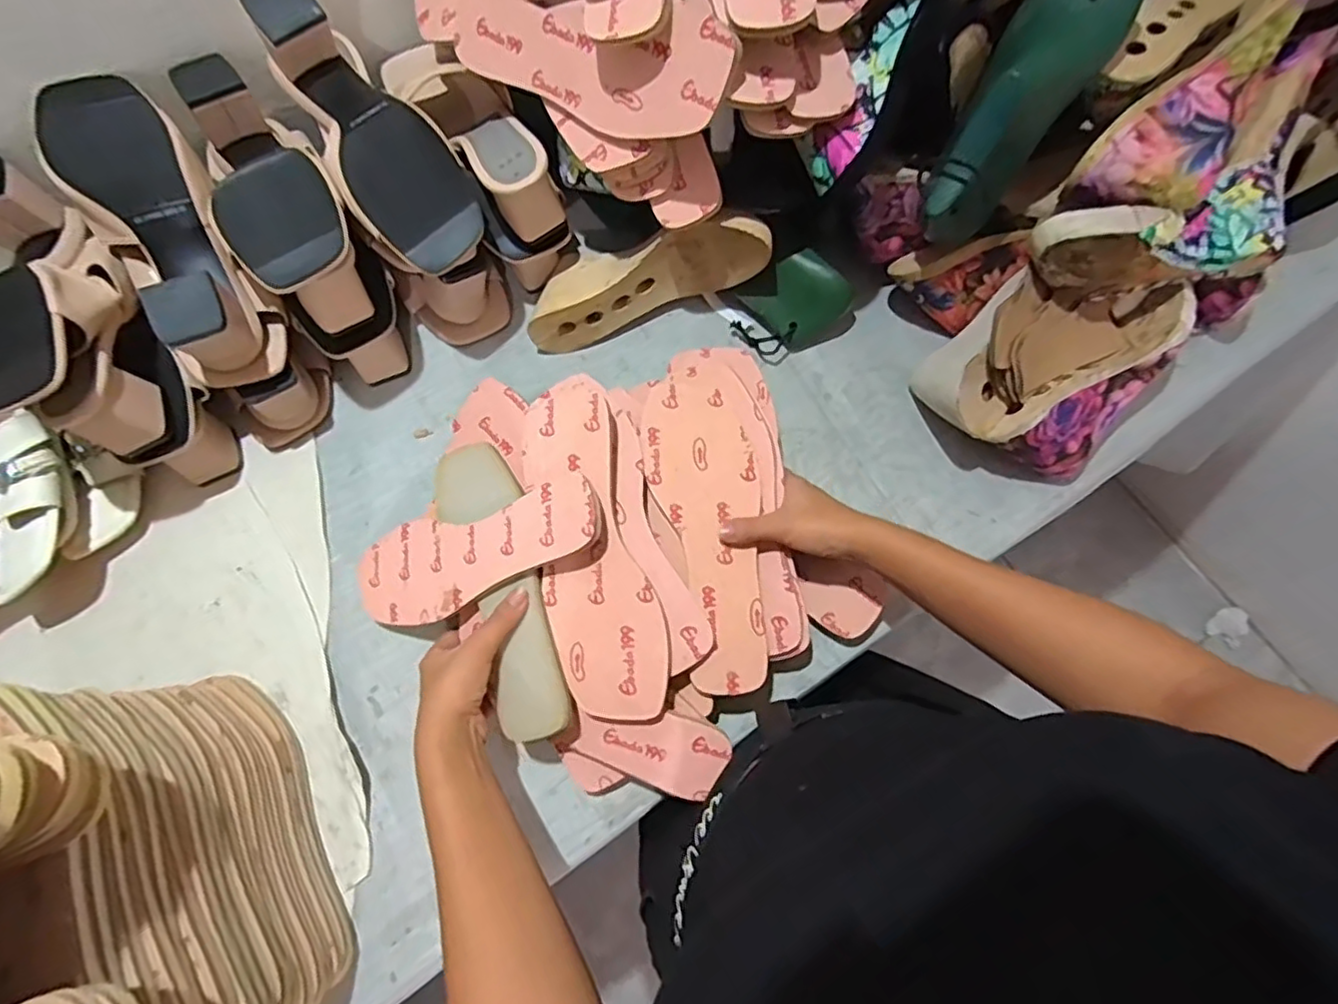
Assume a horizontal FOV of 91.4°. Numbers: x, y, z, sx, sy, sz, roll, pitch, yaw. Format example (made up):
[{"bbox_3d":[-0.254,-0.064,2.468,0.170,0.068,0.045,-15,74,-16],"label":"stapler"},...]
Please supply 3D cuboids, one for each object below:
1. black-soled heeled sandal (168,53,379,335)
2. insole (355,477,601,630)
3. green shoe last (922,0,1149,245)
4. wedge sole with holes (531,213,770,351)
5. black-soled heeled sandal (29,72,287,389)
[{"bbox_3d":[-0.322,-0.254,0.533,0.088,0.071,0.232,-33,76,-9],"label":"black-soled heeled sandal"},{"bbox_3d":[-0.154,0.040,0.501,0.236,0.007,0.078,-20,72,24],"label":"insole"},{"bbox_3d":[0.263,-0.313,0.492,0.075,0.091,0.222,39,93,11],"label":"green shoe last"},{"bbox_3d":[-0.023,-0.209,0.601,0.231,0.081,0.071,-17,73,13],"label":"wedge sole with holes"},{"bbox_3d":[-0.391,-0.212,0.514,0.095,0.088,0.241,-31,75,-8],"label":"black-soled heeled sandal"}]

